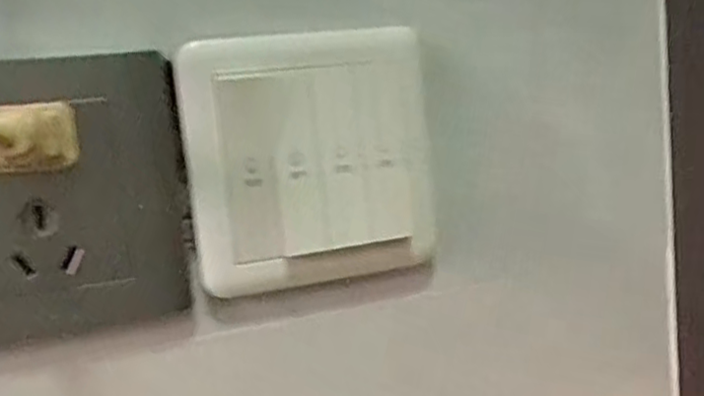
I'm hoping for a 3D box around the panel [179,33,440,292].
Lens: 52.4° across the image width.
[{"bbox_3d":[-0.013,-0.013,0.244,0.084,0.082,0.010,-9,10,-16],"label":"panel"}]

